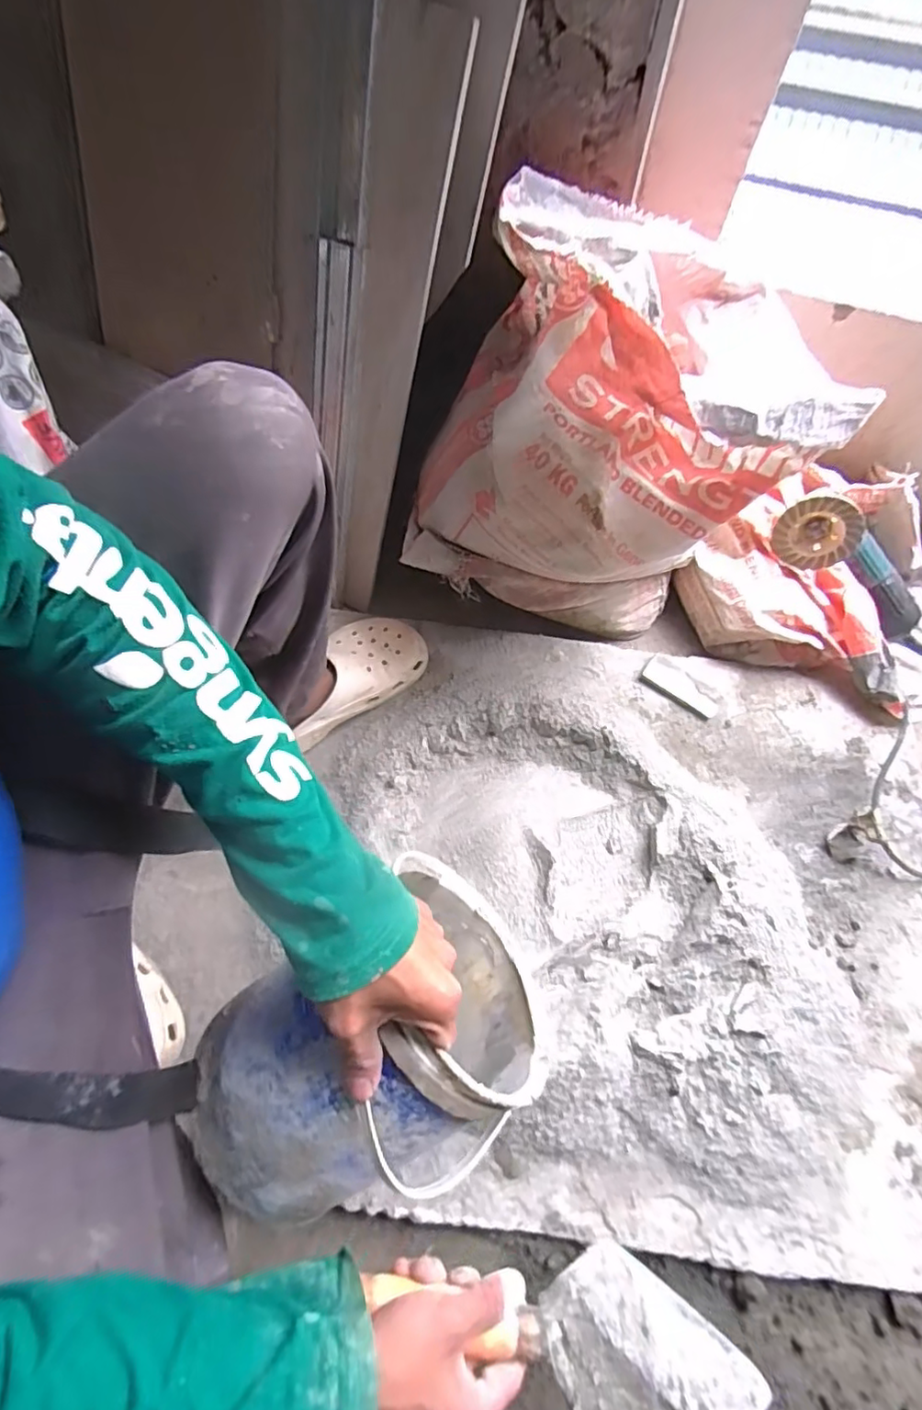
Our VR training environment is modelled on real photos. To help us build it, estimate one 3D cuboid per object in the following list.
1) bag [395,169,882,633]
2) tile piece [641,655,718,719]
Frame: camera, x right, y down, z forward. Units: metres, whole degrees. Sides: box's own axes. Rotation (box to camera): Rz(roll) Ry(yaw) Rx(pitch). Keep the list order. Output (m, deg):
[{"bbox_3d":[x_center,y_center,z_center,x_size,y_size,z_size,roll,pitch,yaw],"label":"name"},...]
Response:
[{"bbox_3d":[0.148,-0.264,0.643,0.380,0.419,0.236,18,68,7],"label":"bag"},{"bbox_3d":[0.293,-0.025,0.781,0.104,0.010,0.041,34,71,13],"label":"tile piece"}]

